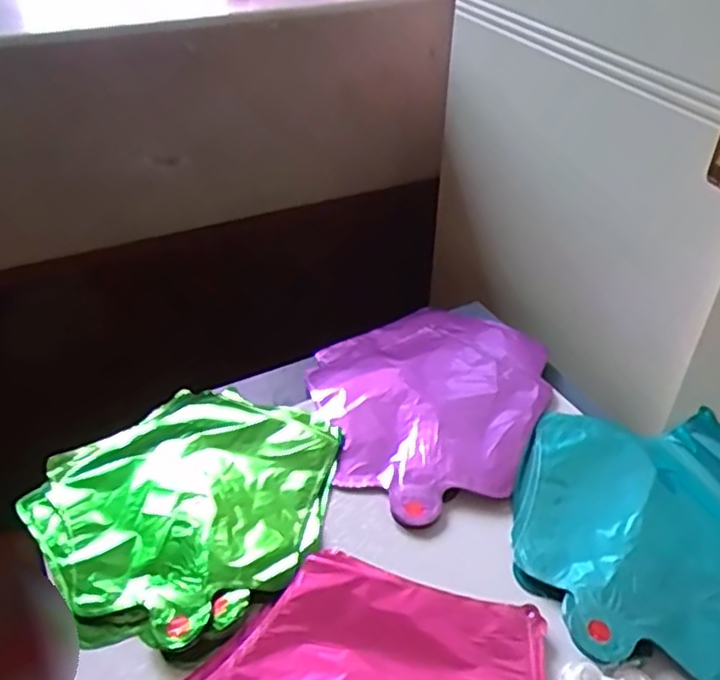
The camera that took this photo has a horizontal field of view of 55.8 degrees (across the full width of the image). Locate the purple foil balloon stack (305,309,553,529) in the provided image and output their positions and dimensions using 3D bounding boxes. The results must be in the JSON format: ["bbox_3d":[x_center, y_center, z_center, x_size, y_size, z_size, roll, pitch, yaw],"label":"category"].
[{"bbox_3d":[0.062,0.050,0.674,0.229,0.025,0.288,19,42,21],"label":"purple foil balloon stack"}]

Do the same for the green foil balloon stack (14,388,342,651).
[{"bbox_3d":[-0.137,0.128,0.570,0.239,0.024,0.234,-27,46,-30],"label":"green foil balloon stack"}]

